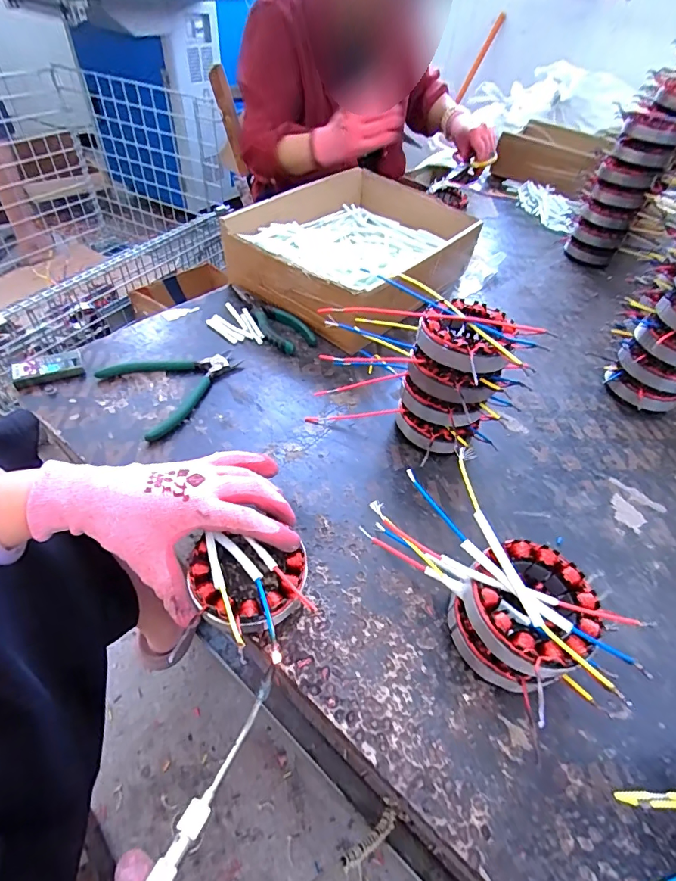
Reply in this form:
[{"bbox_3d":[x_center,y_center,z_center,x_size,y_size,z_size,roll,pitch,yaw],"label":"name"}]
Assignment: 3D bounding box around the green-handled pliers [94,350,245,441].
[{"bbox_3d":[-0.174,-0.069,0.479,0.136,0.012,0.115,-34,60,-30],"label":"green-handled pliers"}]

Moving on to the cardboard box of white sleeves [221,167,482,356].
[{"bbox_3d":[0.045,-0.295,0.646,0.253,0.092,0.373,32,53,21],"label":"cardboard box of white sleeves"}]

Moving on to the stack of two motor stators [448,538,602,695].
[{"bbox_3d":[0.132,0.127,0.313,0.088,0.070,0.085,-22,55,-24],"label":"stack of two motor stators"}]

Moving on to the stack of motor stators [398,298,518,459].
[{"bbox_3d":[0.111,-0.057,0.430,0.089,0.136,0.092,19,49,10],"label":"stack of motor stators"}]

